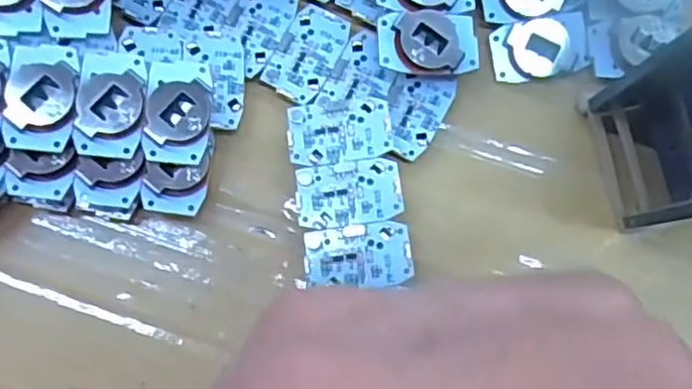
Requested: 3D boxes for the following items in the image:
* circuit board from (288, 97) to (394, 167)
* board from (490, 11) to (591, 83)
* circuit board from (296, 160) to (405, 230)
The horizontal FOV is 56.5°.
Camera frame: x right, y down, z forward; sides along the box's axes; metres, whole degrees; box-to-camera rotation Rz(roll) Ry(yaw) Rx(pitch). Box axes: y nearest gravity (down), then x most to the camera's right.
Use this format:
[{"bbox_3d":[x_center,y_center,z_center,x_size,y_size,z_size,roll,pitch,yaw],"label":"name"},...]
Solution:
[{"bbox_3d":[-0.002,-0.018,0.184,0.029,0.004,0.018,-6,81,-2],"label":"circuit board"},{"bbox_3d":[0.059,-0.044,0.194,0.028,0.008,0.017,-11,79,-2],"label":"board"},{"bbox_3d":[0.001,0.000,0.180,0.029,0.004,0.017,-8,79,-1],"label":"circuit board"}]

